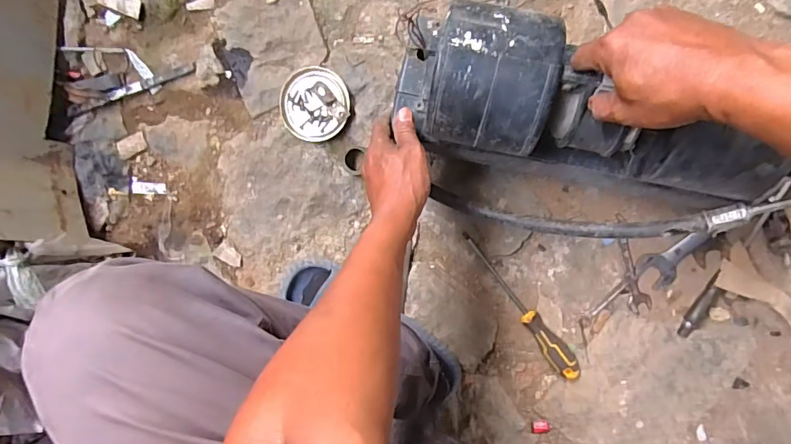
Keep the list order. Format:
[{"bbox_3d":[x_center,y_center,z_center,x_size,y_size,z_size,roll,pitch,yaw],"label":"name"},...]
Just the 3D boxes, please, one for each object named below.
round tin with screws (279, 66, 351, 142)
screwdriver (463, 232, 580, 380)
[{"bbox_3d":[-0.119,-0.175,0.707,0.101,0.016,0.104,1,94,7],"label":"round tin with screws"},{"bbox_3d":[0.179,0.123,0.688,0.032,0.032,0.253,-39,89,8],"label":"screwdriver"}]

